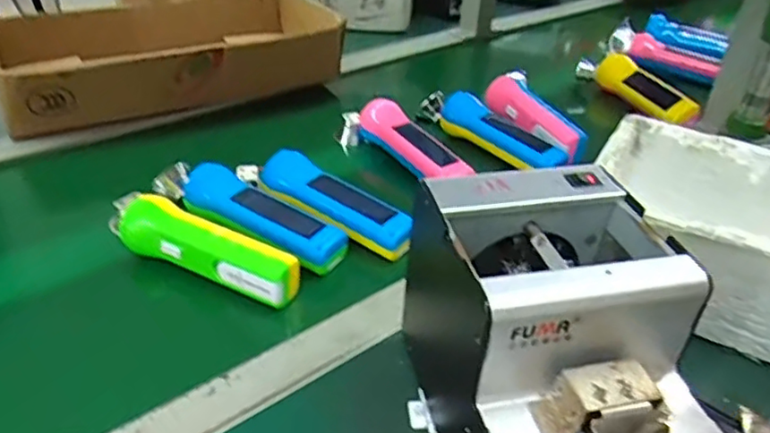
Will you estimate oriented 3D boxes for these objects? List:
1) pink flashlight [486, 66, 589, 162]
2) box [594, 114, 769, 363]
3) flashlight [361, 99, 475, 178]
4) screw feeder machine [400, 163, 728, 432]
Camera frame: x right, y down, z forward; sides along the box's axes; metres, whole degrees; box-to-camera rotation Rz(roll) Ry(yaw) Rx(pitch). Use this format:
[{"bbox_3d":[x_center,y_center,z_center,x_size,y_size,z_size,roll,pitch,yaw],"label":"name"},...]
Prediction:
[{"bbox_3d":[0.185,-0.131,0.765,0.057,0.040,0.169,-11,36,-20],"label":"pink flashlight"},{"bbox_3d":[0.272,0.010,0.528,0.186,0.098,0.187,15,37,16],"label":"box"},{"bbox_3d":[0.030,-0.083,0.692,0.047,0.038,0.154,-21,40,-31],"label":"flashlight"},{"bbox_3d":[0.095,0.079,0.371,0.129,0.147,0.180,-8,37,-15],"label":"screw feeder machine"}]

